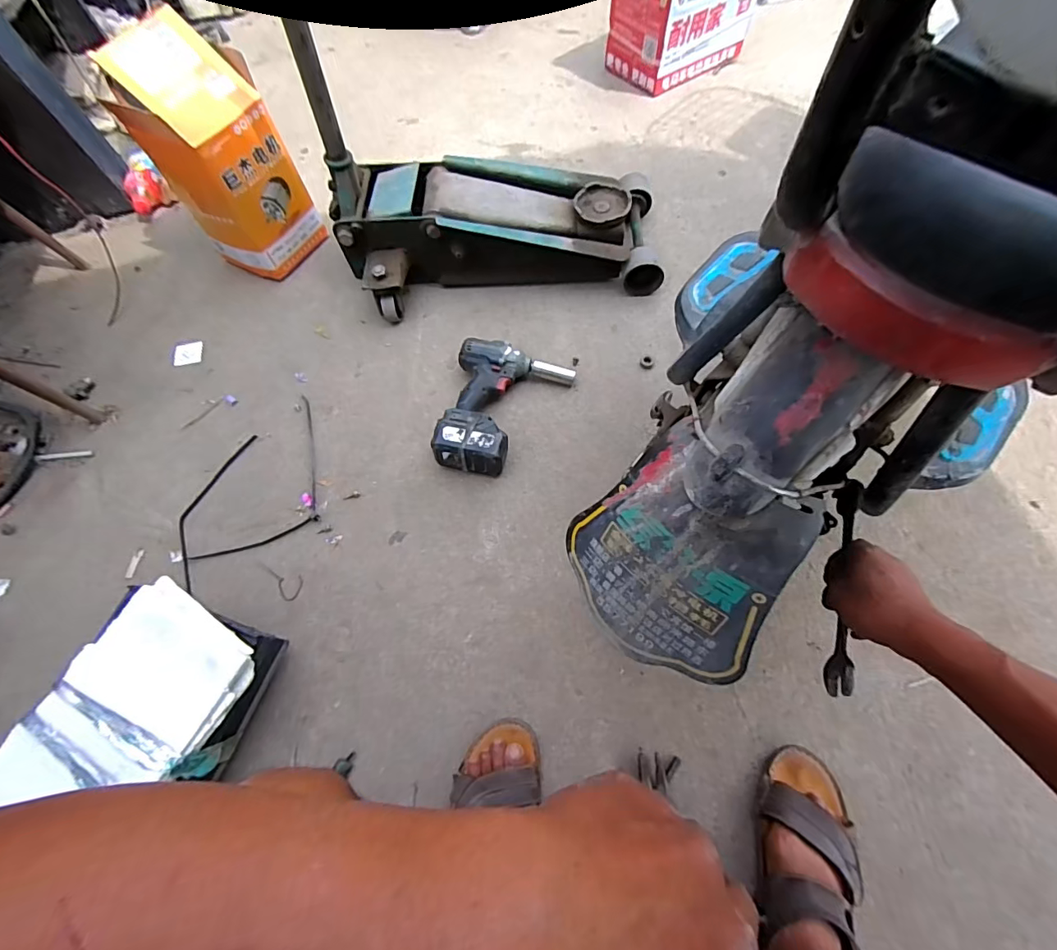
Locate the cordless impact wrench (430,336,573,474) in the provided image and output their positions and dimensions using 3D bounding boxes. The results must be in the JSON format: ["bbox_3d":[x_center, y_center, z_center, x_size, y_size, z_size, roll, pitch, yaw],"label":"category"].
[{"bbox_3d":[-0.037,-0.117,0.779,0.192,0.078,0.237,8,68,5],"label":"cordless impact wrench"}]

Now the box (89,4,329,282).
[{"bbox_3d":[-0.533,-0.554,0.838,0.152,0.345,0.189,28,71,12],"label":"box"}]

